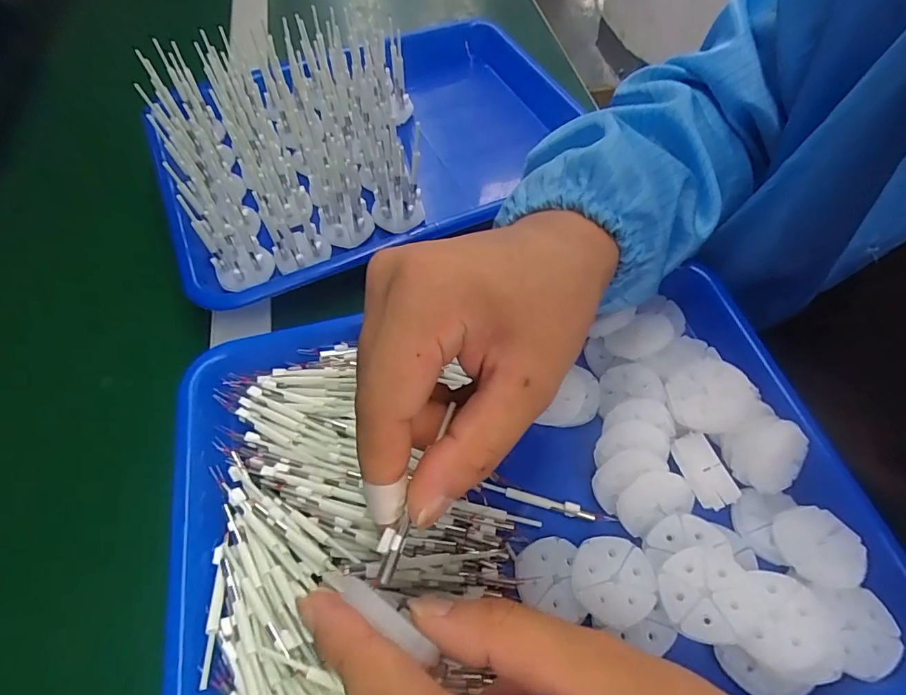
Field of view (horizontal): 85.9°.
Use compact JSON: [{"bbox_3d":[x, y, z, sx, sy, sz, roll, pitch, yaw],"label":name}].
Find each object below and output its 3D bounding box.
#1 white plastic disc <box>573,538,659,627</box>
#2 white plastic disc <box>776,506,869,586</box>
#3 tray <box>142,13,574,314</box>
[{"bbox_3d":[0.075,0.109,0.228,0.037,0.004,0.038,0,59,1],"label":"white plastic disc"},{"bbox_3d":[0.175,0.094,0.233,0.035,0.010,0.037,0,59,1],"label":"white plastic disc"},{"bbox_3d":[-0.064,-0.174,0.379,0.319,0.076,0.237,-23,61,-13],"label":"tray"}]

